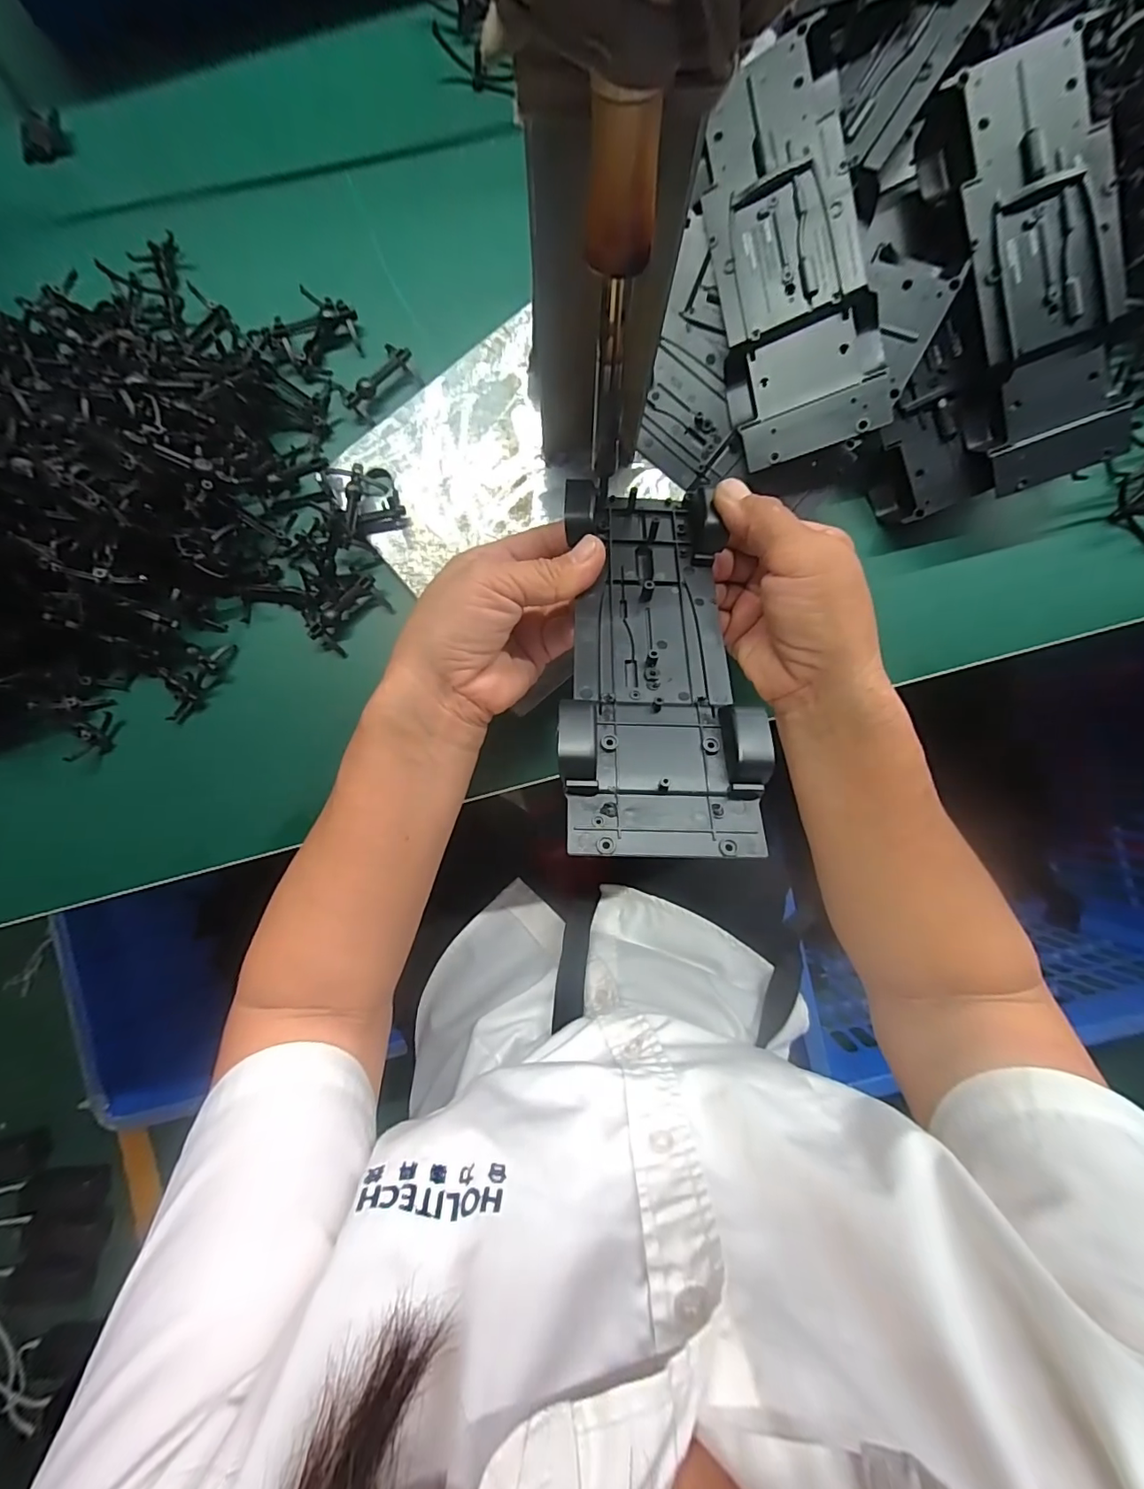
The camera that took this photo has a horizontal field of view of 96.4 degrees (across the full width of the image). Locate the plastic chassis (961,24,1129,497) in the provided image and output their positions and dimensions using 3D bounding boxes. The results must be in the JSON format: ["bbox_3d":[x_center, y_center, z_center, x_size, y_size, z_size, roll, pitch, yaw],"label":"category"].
[{"bbox_3d":[0.243,-0.240,0.265,0.066,0.021,0.191,-18,104,-2],"label":"plastic chassis"}]

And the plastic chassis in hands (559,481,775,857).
[{"bbox_3d":[0.036,-0.046,0.221,0.075,0.021,0.186,2,61,-1],"label":"plastic chassis in hands"}]

